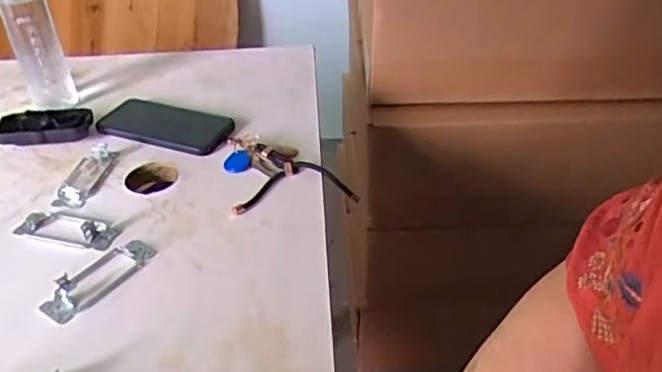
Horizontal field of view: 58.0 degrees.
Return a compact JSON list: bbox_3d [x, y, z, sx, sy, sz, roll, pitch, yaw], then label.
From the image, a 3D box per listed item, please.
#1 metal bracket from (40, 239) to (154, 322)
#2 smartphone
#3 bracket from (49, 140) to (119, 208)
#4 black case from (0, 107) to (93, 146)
[{"bbox_3d":[-0.213,0.077,0.546,0.041,0.020,0.107,21,42,28],"label":"metal bracket"},{"bbox_3d":[-0.213,-0.078,0.750,0.180,0.016,0.072,13,39,19],"label":"smartphone"},{"bbox_3d":[-0.277,-0.015,0.673,0.036,0.014,0.100,4,37,7],"label":"bracket"},{"bbox_3d":[-0.358,-0.073,0.746,0.113,0.026,0.055,0,36,2],"label":"black case"}]

